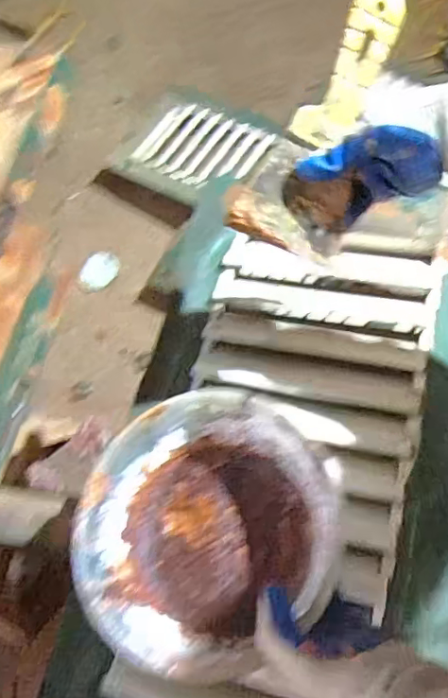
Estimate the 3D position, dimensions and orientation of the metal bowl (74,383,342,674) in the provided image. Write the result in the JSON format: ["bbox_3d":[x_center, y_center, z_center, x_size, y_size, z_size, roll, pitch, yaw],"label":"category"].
[{"bbox_3d":[-0.016,0.142,0.461,0.204,0.083,0.196,-1,71,2],"label":"metal bowl"}]

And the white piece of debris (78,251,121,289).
[{"bbox_3d":[-0.326,-0.207,1.434,0.089,0.013,0.115,45,65,5],"label":"white piece of debris"}]

